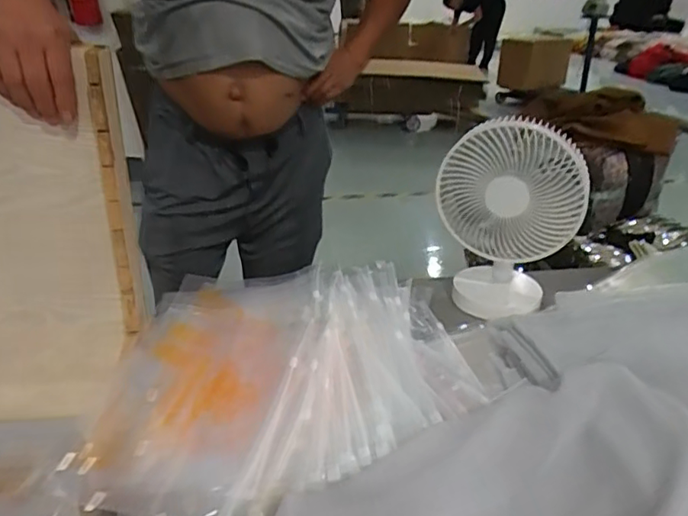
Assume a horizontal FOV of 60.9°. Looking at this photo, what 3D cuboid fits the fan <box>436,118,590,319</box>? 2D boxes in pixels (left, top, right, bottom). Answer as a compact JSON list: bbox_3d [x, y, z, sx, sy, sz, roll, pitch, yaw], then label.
[{"bbox_3d":[0.217,-0.059,0.783,0.179,0.236,0.100,6,26,14],"label":"fan"}]

